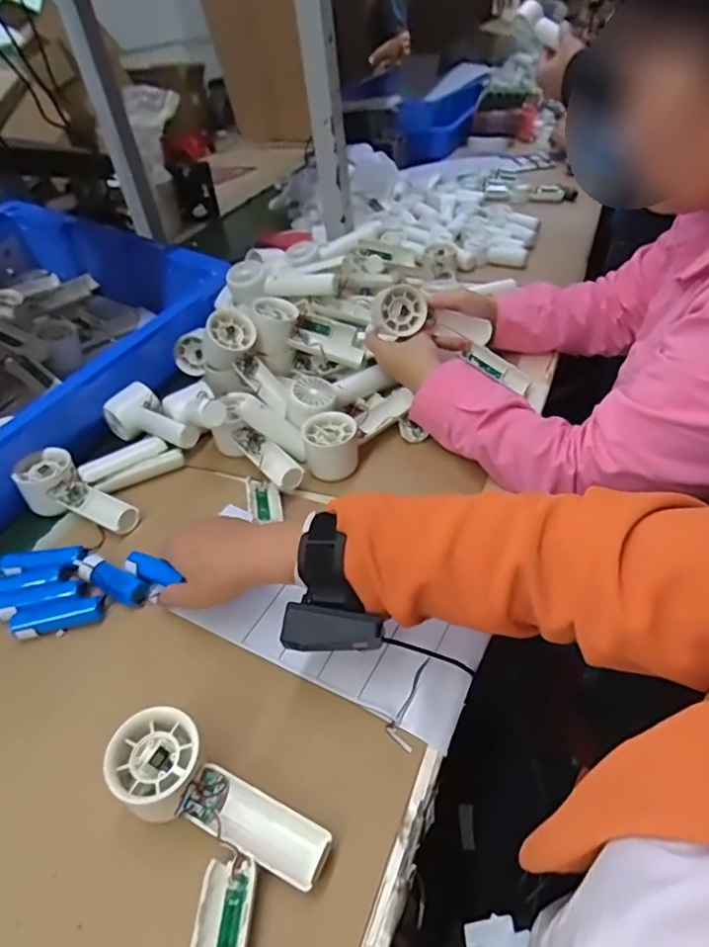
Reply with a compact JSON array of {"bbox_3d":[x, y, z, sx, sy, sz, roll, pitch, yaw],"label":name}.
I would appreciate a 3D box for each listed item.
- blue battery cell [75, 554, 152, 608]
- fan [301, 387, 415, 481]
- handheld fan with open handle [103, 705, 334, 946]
[{"bbox_3d":[-0.220,0.094,0.506,0.071,0.024,0.022,17,48,23],"label":"blue battery cell"},{"bbox_3d":[0.004,-0.055,0.626,0.059,0.048,0.147,26,51,31],"label":"fan"},{"bbox_3d":[-0.107,0.230,0.331,0.144,0.047,0.125,21,50,26],"label":"handheld fan with open handle"}]

